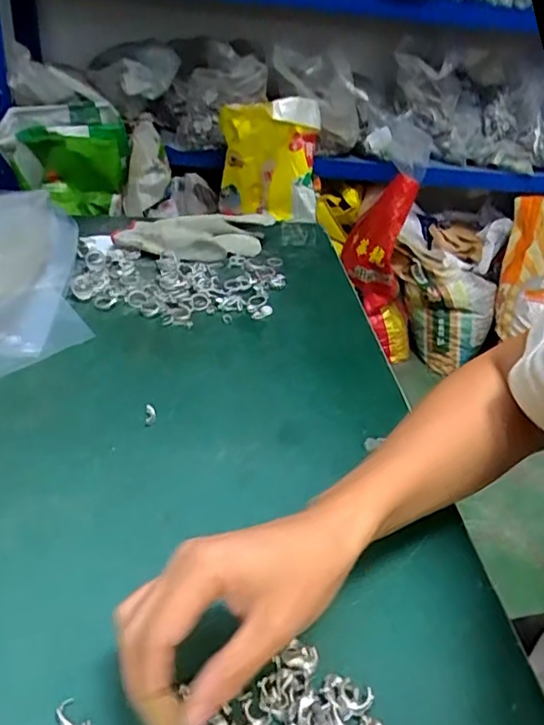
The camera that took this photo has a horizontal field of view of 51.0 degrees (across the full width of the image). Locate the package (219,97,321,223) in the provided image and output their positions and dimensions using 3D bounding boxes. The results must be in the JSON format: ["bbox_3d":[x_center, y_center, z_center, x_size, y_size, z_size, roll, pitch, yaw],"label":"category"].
[{"bbox_3d":[-0.002,-0.570,1.619,0.285,0.319,0.191,11,34,4],"label":"package"}]

